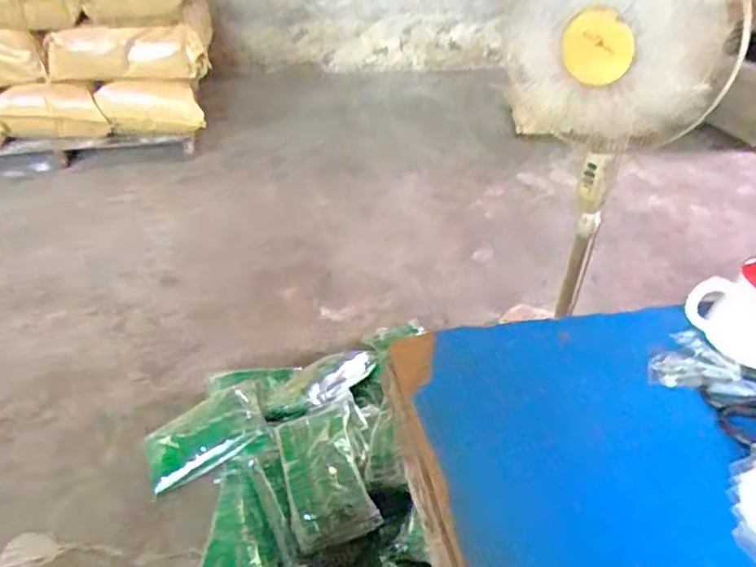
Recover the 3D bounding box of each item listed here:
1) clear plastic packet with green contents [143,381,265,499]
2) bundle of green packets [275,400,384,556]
[{"bbox_3d":[-0.392,0.339,1.381,0.274,0.040,0.182,-30,46,-14],"label":"clear plastic packet with green contents"},{"bbox_3d":[-0.108,0.377,1.213,0.152,0.089,0.260,-10,38,-17],"label":"bundle of green packets"}]

